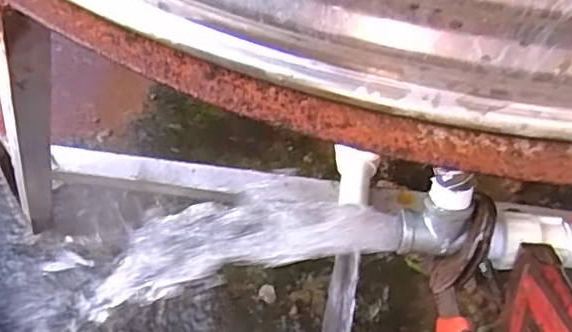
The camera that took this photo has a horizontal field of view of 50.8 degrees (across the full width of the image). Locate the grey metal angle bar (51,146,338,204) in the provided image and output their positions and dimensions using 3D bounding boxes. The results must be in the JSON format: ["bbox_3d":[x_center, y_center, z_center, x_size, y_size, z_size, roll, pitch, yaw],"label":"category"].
[{"bbox_3d":[-0.082,0.013,0.539,0.253,0.024,0.031,7,59,3],"label":"grey metal angle bar"}]

